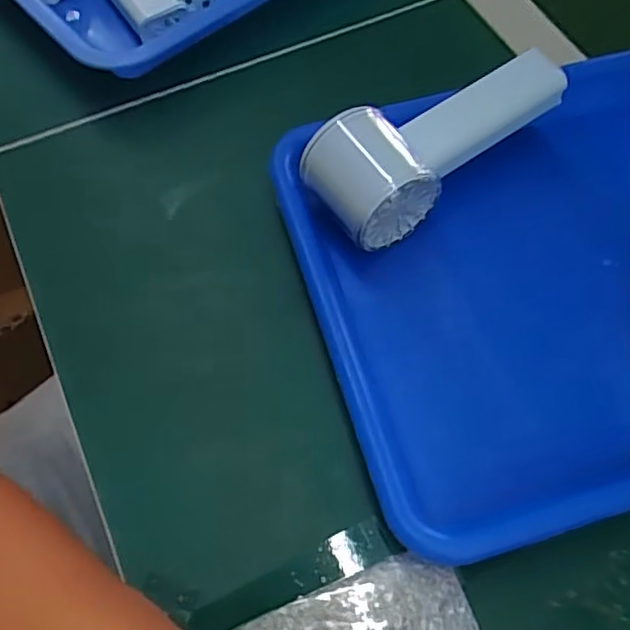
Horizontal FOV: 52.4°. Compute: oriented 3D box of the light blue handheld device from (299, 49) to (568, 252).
[{"bbox_3d":[0.067,-0.095,0.367,0.148,0.061,0.053,-33,65,-17],"label":"light blue handheld device"}]

